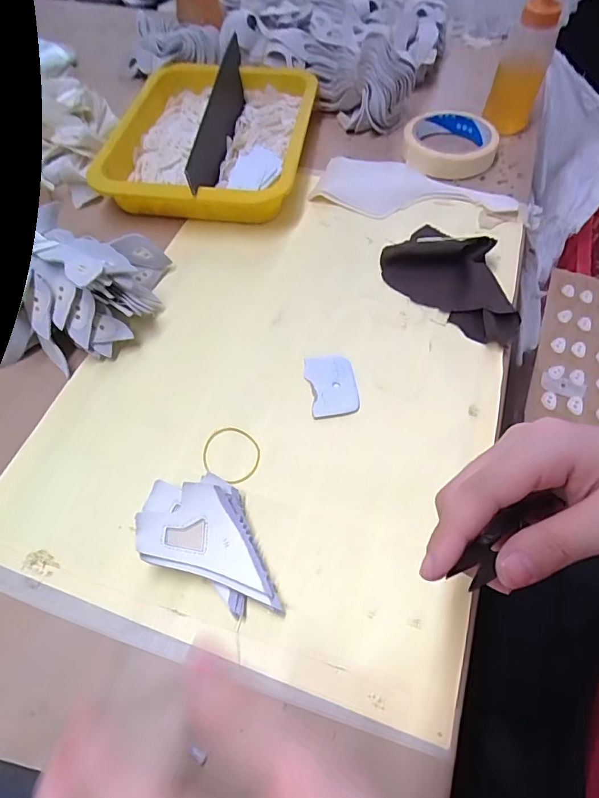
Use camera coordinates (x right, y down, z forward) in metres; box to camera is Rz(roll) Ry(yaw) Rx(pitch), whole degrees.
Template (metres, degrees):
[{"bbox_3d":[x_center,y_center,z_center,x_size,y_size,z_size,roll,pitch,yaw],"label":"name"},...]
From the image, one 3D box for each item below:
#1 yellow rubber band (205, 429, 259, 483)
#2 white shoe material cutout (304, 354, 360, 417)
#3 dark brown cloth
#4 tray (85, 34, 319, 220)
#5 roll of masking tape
[{"bbox_3d":[-0.047,0.038,0.313,0.040,0.004,0.037,-1,56,1],"label":"yellow rubber band"},{"bbox_3d":[0.025,-0.012,0.343,0.036,0.004,0.053,-9,56,-5],"label":"white shoe material cutout"},{"bbox_3d":[0.137,-0.108,0.389,0.083,0.030,0.135,-34,63,-18],"label":"dark brown cloth"},{"bbox_3d":[-0.097,-0.283,0.489,0.207,0.059,0.252,5,58,5],"label":"tray"},{"bbox_3d":[0.168,-0.286,0.506,0.098,0.032,0.096,-1,58,1],"label":"roll of masking tape"}]

